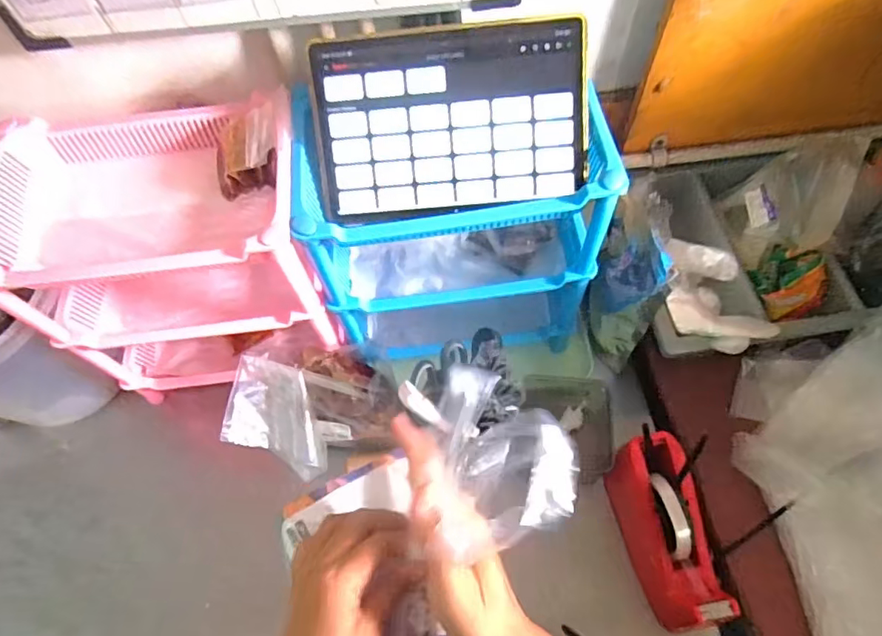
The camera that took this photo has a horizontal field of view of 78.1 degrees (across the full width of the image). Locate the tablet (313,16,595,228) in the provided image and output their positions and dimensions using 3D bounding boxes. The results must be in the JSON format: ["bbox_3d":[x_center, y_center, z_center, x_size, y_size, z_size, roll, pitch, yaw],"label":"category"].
[{"bbox_3d":[0.010,-0.186,0.519,0.256,0.166,0.006,-5,17,3],"label":"tablet"}]

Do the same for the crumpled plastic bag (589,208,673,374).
[{"bbox_3d":[0.230,-0.041,0.699,0.044,0.211,0.150,-3,61,1],"label":"crumpled plastic bag"}]

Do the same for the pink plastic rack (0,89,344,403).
[{"bbox_3d":[-0.288,-0.060,0.659,0.295,0.338,0.189,-6,61,-1],"label":"pink plastic rack"}]

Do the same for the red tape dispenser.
[{"bbox_3d":[0.256,0.239,0.616,0.073,0.103,0.194,-11,61,-4],"label":"red tape dispenser"}]

